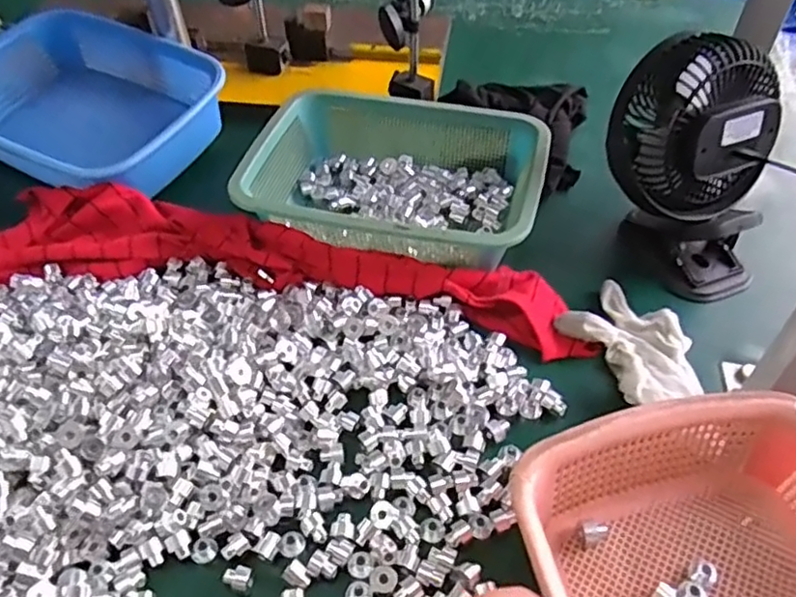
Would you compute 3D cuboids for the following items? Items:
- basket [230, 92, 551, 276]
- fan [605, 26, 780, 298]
[{"bbox_3d":[-0.001,-0.117,0.638,0.266,0.068,0.211,11,48,9],"label":"basket"},{"bbox_3d":[0.254,-0.111,0.568,0.149,0.182,0.095,22,51,18],"label":"fan"}]

